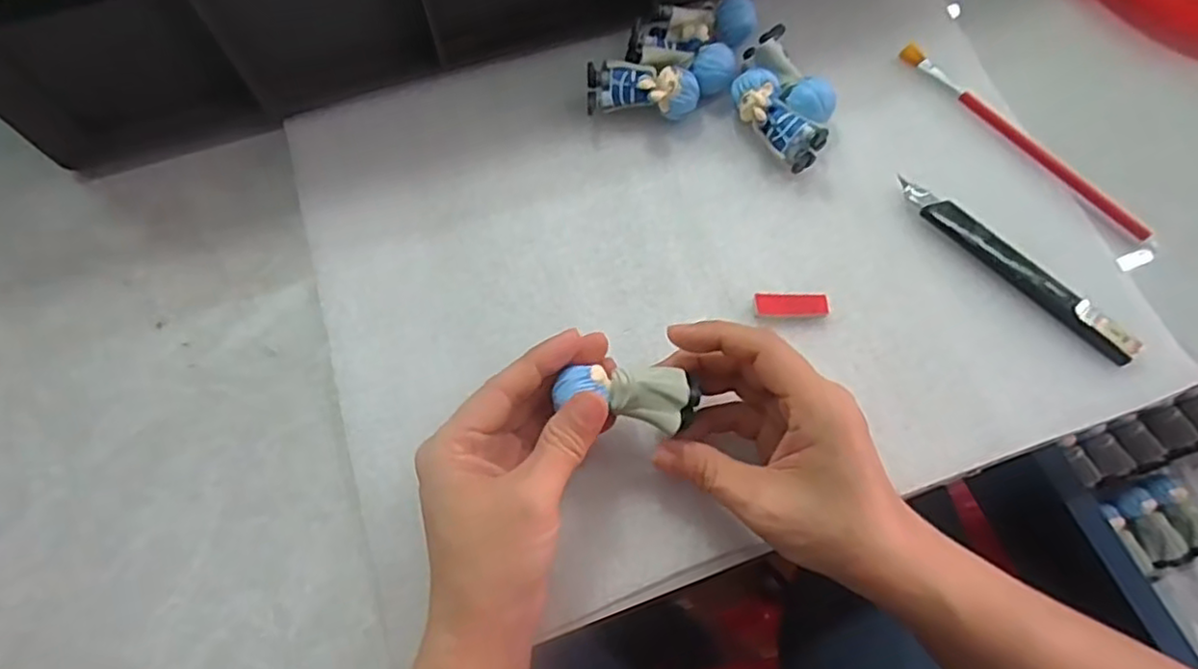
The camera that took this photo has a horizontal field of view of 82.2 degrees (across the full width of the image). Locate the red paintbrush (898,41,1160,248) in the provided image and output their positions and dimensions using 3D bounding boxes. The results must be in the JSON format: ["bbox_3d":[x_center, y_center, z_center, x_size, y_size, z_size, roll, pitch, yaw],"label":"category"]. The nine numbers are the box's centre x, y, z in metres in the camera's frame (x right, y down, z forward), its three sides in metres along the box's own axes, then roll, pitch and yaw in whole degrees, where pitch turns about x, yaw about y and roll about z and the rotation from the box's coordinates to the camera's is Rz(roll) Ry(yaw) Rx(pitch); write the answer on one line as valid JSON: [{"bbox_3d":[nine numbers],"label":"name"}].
[{"bbox_3d":[0.243,-0.112,0.392,0.015,0.012,0.172,-40,72,-14],"label":"red paintbrush"}]

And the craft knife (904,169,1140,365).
[{"bbox_3d":[0.216,-0.036,0.356,0.015,0.009,0.136,-42,73,-15],"label":"craft knife"}]

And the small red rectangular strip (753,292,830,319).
[{"bbox_3d":[0.100,-0.016,0.356,0.038,0.006,0.013,-1,67,1],"label":"small red rectangular strip"}]

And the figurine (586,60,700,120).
[{"bbox_3d":[0.025,-0.136,0.392,0.062,0.031,0.025,4,68,3],"label":"figurine"}]

